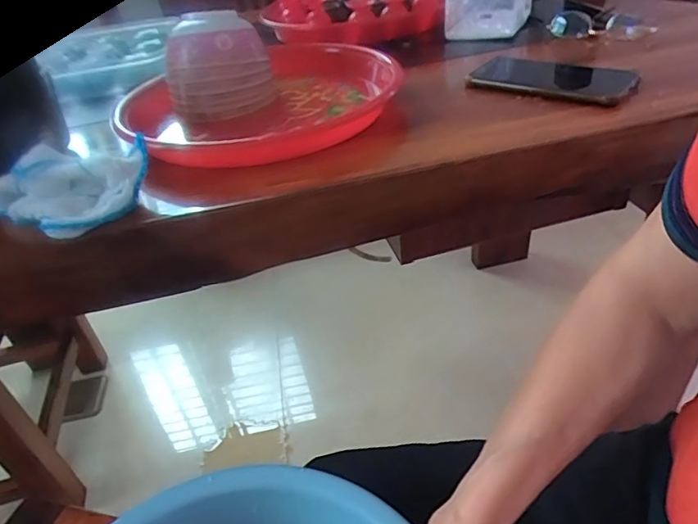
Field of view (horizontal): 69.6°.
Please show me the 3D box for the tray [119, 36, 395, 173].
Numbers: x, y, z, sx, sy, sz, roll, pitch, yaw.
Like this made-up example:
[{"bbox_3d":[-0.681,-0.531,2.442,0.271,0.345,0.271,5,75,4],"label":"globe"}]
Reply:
[{"bbox_3d":[-0.081,-0.156,0.506,0.271,0.047,0.239,-27,41,-23],"label":"tray"}]

